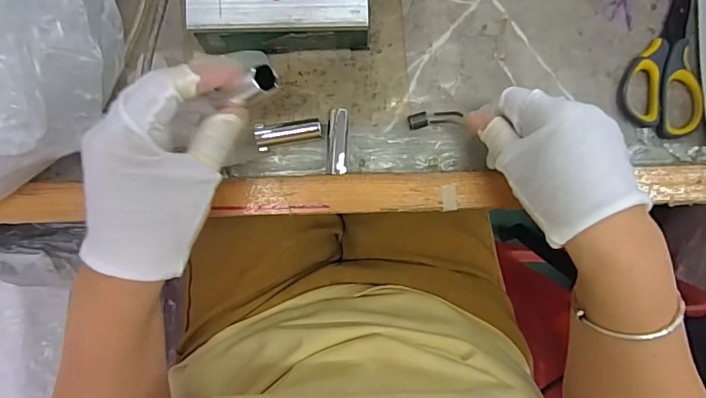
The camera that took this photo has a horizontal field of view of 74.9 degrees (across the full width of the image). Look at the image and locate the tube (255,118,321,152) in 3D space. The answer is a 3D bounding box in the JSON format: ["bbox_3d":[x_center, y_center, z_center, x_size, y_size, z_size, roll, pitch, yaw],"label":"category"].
[{"bbox_3d":[-0.048,-0.050,0.349,0.048,0.018,0.019,-8,92,-2],"label":"tube"}]

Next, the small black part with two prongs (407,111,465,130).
[{"bbox_3d":[0.063,-0.061,0.353,0.041,0.014,0.012,-2,92,19],"label":"small black part with two prongs"}]

